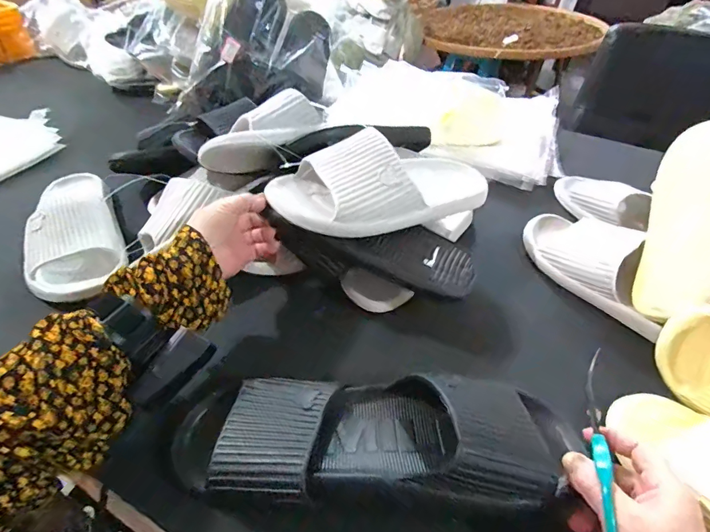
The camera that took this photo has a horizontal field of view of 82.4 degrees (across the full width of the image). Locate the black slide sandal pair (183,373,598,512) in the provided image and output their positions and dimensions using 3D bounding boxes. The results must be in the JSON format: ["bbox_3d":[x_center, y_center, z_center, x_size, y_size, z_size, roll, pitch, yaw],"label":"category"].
[{"bbox_3d":[0.008,0.131,0.319,0.318,0.067,0.095,-1,44,6],"label":"black slide sandal pair"}]

